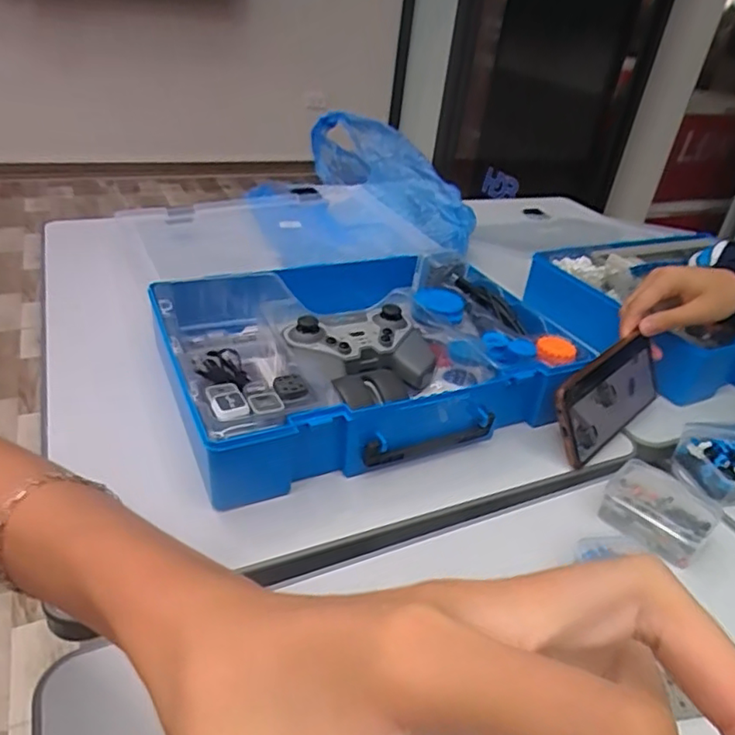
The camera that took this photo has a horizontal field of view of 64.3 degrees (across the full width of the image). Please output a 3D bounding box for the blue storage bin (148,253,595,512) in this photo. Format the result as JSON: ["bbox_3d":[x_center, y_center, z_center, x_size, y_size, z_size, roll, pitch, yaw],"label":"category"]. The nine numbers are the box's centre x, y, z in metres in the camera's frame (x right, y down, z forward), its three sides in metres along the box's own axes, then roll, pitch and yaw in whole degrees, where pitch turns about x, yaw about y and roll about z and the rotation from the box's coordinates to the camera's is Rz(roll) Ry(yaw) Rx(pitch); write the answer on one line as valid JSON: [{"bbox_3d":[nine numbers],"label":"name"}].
[{"bbox_3d":[-0.005,-0.019,0.580,0.363,0.077,0.285,-9,35,-22],"label":"blue storage bin"}]

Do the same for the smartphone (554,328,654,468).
[{"bbox_3d":[0.226,0.026,0.543,0.162,0.079,0.008,-28,19,-34],"label":"smartphone"}]

